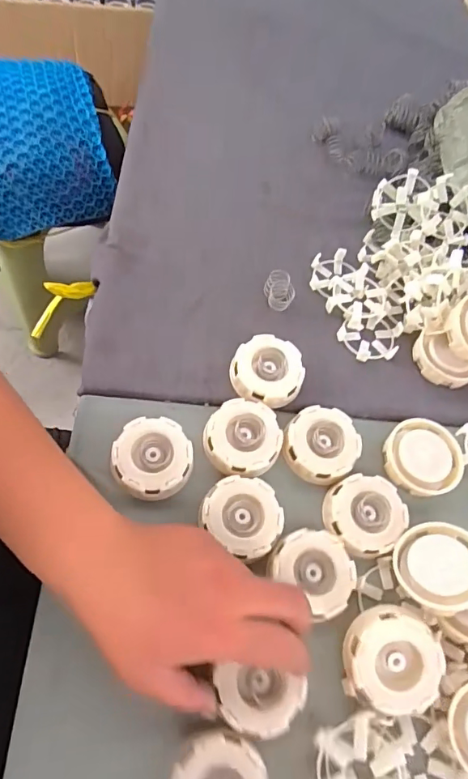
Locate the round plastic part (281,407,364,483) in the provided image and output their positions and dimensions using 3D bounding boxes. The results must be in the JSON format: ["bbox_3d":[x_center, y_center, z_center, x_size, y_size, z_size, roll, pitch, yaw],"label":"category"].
[{"bbox_3d":[0.073,0.044,0.399,0.059,0.026,0.063,4,63,-7],"label":"round plastic part"}]

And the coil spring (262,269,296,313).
[{"bbox_3d":[0.043,-0.094,0.462,0.028,0.024,0.029,12,62,-3],"label":"coil spring"}]

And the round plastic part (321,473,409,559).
[{"bbox_3d":[0.102,0.096,0.371,0.060,0.016,0.059,4,63,-7],"label":"round plastic part"}]

